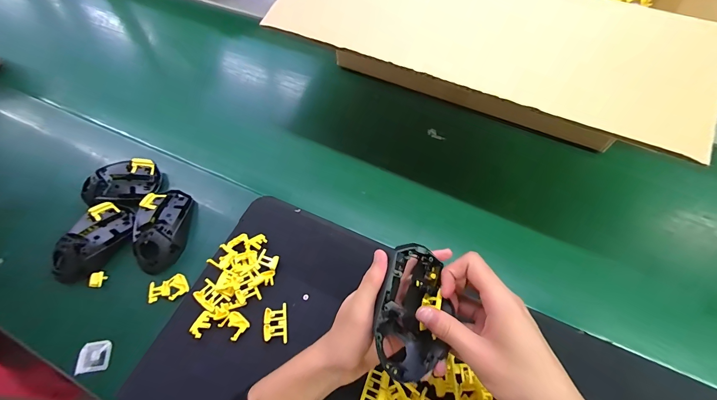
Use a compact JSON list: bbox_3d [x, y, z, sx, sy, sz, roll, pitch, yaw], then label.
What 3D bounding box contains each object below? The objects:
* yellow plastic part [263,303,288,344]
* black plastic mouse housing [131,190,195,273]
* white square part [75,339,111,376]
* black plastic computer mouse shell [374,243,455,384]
[{"bbox_3d":[-0.099,0.147,0.375,0.027,0.009,0.043,-8,59,-5],"label":"yellow plastic part"},{"bbox_3d":[-0.269,0.037,0.432,0.059,0.032,0.118,1,59,0],"label":"black plastic mouse housing"},{"bbox_3d":[-0.315,0.187,0.376,0.034,0.007,0.033,-7,59,-4],"label":"white square part"},{"bbox_3d":[0.053,0.104,0.300,0.065,0.043,0.116,6,78,3],"label":"black plastic computer mouse shell"}]

